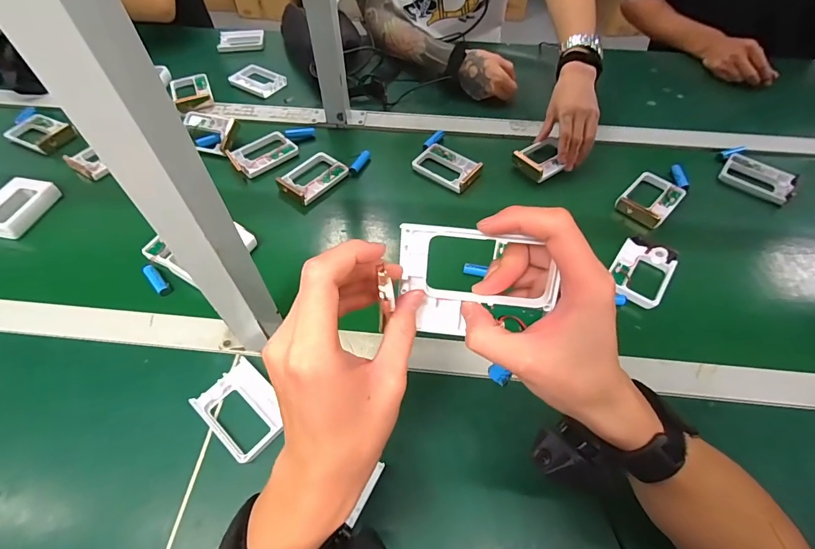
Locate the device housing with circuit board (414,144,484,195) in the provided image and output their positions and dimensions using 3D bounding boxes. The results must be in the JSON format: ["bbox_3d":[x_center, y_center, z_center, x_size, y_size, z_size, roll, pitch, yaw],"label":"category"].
[{"bbox_3d":[0.061,-0.172,0.639,0.096,0.021,0.073,37,60,24],"label":"device housing with circuit board"}]

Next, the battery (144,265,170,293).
[{"bbox_3d":[-0.322,0.007,0.513,0.047,0.014,0.014,40,62,23],"label":"battery"}]

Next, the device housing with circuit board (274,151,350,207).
[{"bbox_3d":[-0.149,-0.152,0.628,0.066,0.021,0.099,34,59,23],"label":"device housing with circuit board"}]

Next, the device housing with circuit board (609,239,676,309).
[{"bbox_3d":[0.303,-0.002,0.520,0.068,0.018,0.100,30,58,20],"label":"device housing with circuit board"}]

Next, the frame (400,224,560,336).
[{"bbox_3d":[0.040,0.005,0.237,0.089,0.065,0.013,4,20,6],"label":"frame"}]

